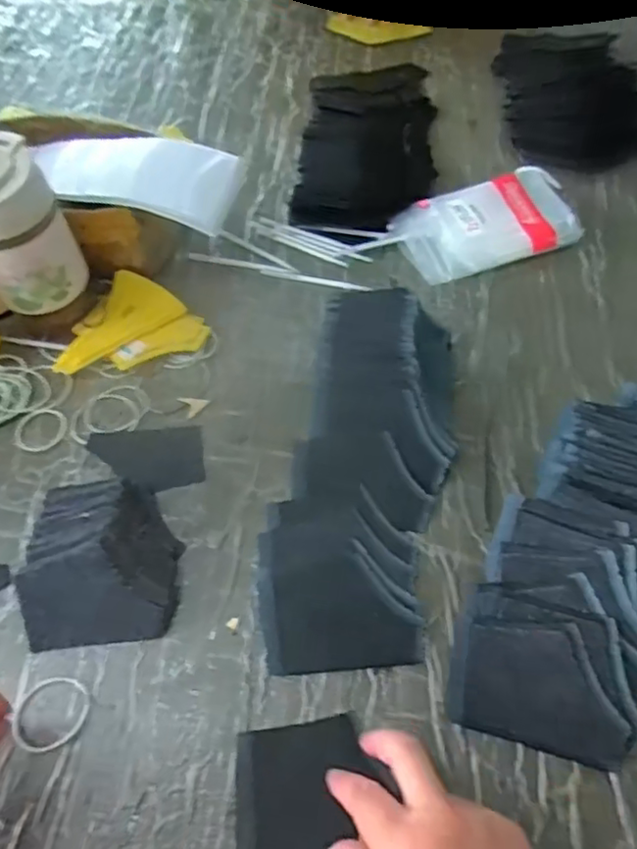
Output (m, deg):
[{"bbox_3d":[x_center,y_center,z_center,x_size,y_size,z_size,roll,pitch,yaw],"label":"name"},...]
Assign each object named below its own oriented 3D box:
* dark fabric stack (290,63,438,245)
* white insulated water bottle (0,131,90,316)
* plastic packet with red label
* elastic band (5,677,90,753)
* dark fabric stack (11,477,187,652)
[{"bbox_3d":[0.057,-0.327,0.730,0.150,0.043,0.331,2,53,6],"label":"dark fabric stack"},{"bbox_3d":[-0.253,-0.161,0.525,0.081,0.128,0.074,-24,58,-15],"label":"white insulated water bottle"},{"bbox_3d":[0.169,-0.203,0.627,0.174,0.016,0.099,-19,68,-5],"label":"plastic packet with red label"},{"bbox_3d":[-0.169,0.183,0.395,0.047,0.005,0.042,-38,59,-22],"label":"elastic band"},{"bbox_3d":[-0.152,0.096,0.440,0.103,0.036,0.117,-5,56,-2],"label":"dark fabric stack"}]

